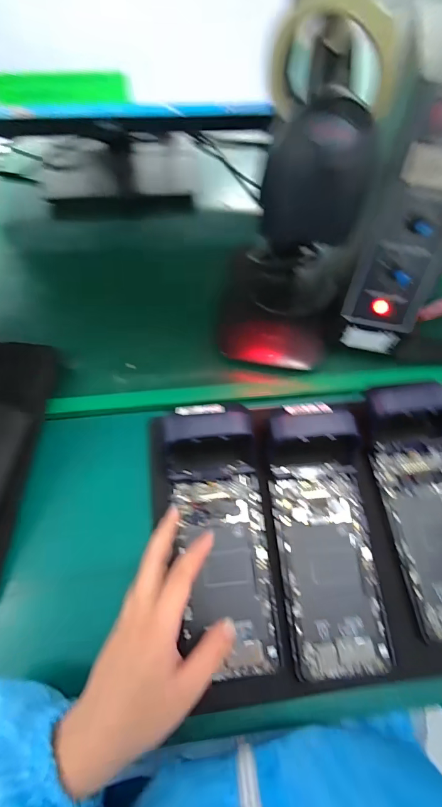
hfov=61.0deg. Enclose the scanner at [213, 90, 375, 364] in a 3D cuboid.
[{"bbox_3d":[0.059,-0.121,0.326,0.116,0.218,0.105,9,67,1],"label":"scanner"}]

